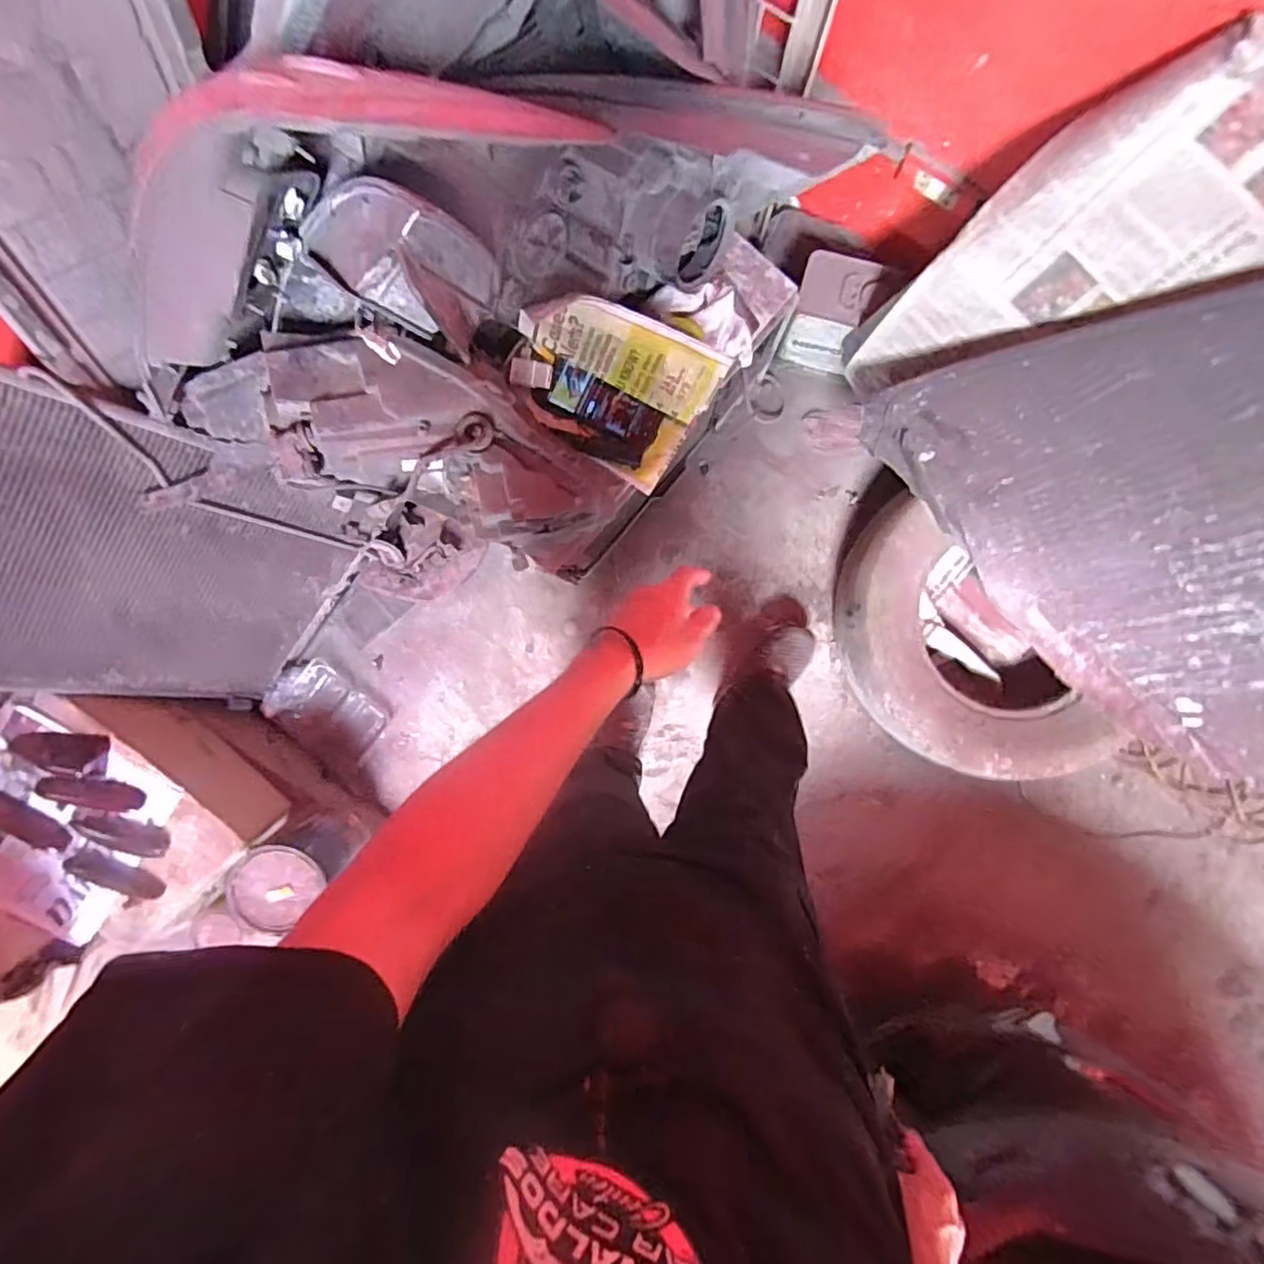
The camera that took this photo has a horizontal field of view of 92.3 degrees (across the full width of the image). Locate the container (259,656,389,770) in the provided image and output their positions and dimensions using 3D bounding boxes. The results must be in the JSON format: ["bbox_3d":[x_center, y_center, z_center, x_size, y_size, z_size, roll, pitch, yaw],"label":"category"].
[{"bbox_3d":[-0.654,0.174,1.302,0.226,0.062,0.175,37,94,1],"label":"container"}]

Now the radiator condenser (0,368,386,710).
[{"bbox_3d":[-0.738,-0.067,0.982,0.539,0.549,0.034,-42,61,21],"label":"radiator condenser"}]

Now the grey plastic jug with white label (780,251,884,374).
[{"bbox_3d":[0.351,-0.566,1.111,0.124,0.198,0.109,13,93,3],"label":"grey plastic jug with white label"}]

